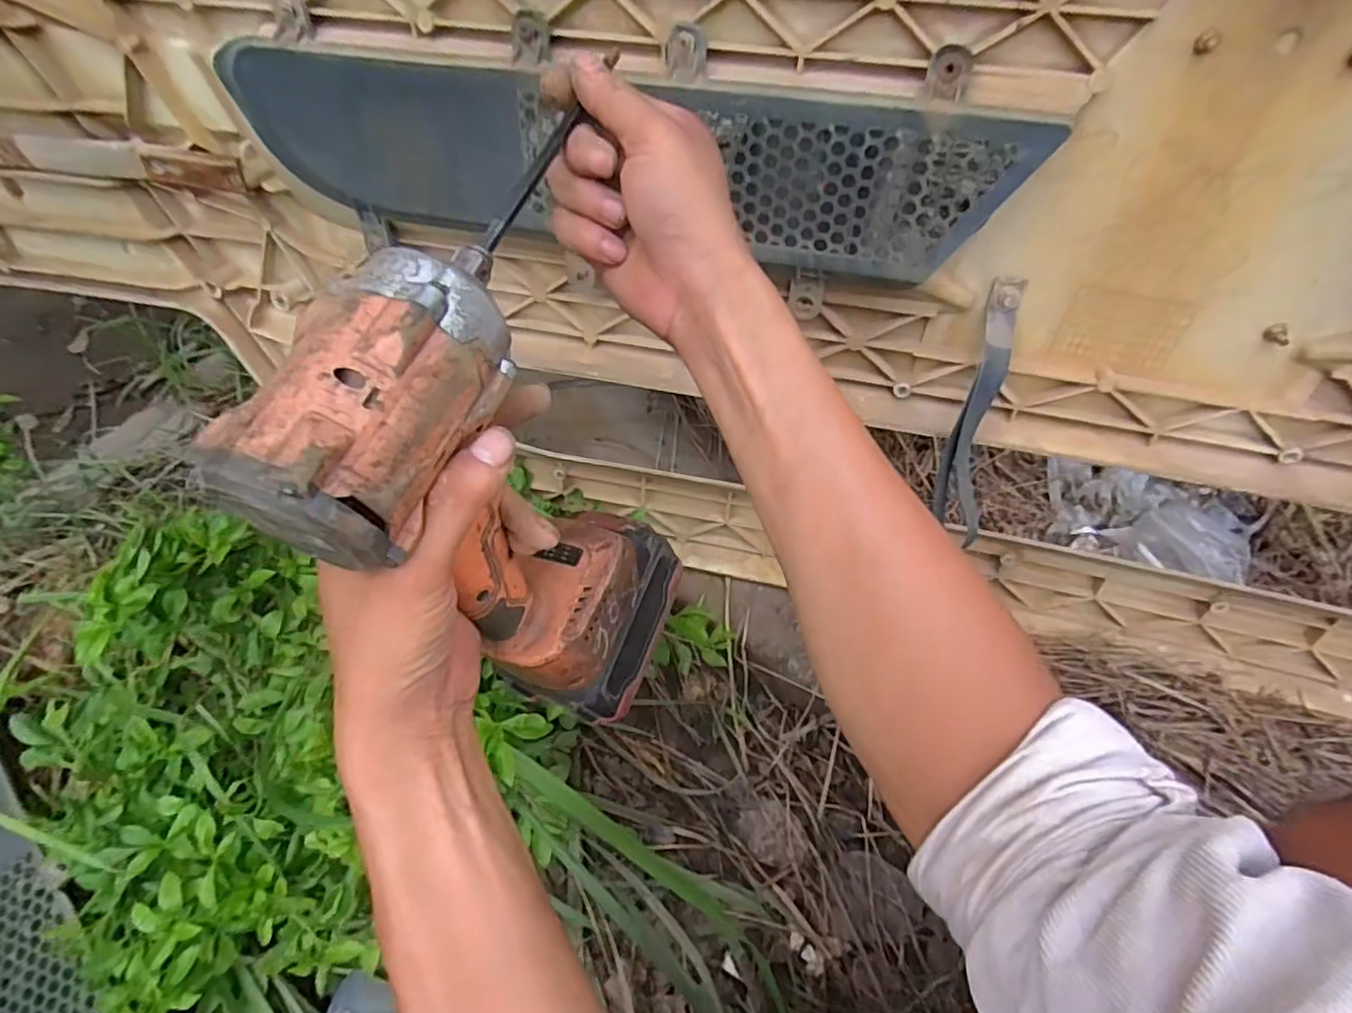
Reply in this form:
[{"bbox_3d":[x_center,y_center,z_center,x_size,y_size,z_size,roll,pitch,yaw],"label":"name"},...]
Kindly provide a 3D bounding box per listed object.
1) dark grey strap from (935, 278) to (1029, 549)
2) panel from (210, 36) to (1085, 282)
[{"bbox_3d":[0.219,-0.067,0.468,0.031,0.021,0.184,11,102,7],"label":"dark grey strap"},{"bbox_3d":[-0.052,-0.227,0.433,0.522,0.101,0.019,11,40,8],"label":"panel"}]

